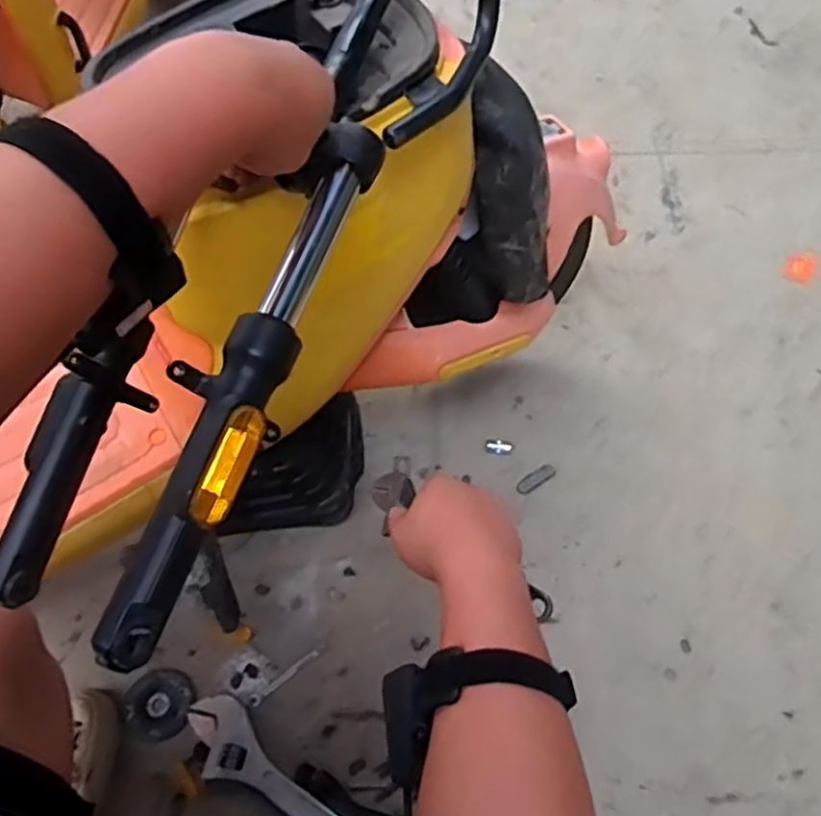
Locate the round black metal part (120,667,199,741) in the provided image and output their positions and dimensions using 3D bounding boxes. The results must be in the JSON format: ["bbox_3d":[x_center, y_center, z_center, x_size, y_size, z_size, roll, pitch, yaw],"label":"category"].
[{"bbox_3d":[-0.327,0.381,0.934,0.090,0.024,0.088,-1,55,2],"label":"round black metal part"}]

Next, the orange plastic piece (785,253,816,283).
[{"bbox_3d":[0.743,-0.267,1.372,0.049,0.004,0.075,33,63,23],"label":"orange plastic piece"}]

